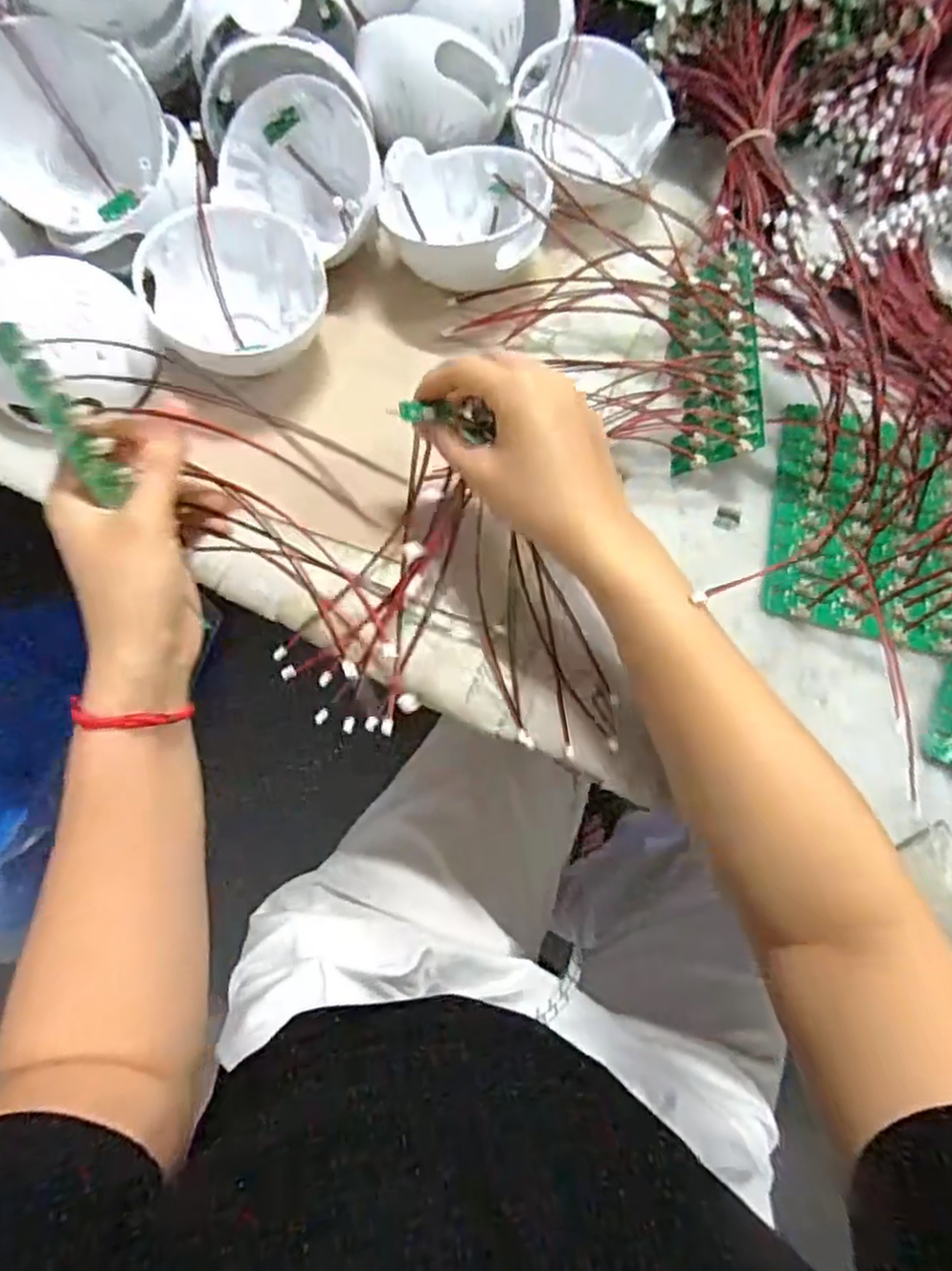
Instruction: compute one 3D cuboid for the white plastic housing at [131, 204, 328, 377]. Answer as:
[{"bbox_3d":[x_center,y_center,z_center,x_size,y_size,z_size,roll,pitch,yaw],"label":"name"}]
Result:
[{"bbox_3d":[-0.163,-0.228,0.478,0.108,0.062,0.112,1,69,-1],"label":"white plastic housing"}]

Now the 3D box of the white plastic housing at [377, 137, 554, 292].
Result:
[{"bbox_3d":[-0.009,-0.298,0.509,0.115,0.060,0.097,-9,70,-5],"label":"white plastic housing"}]

